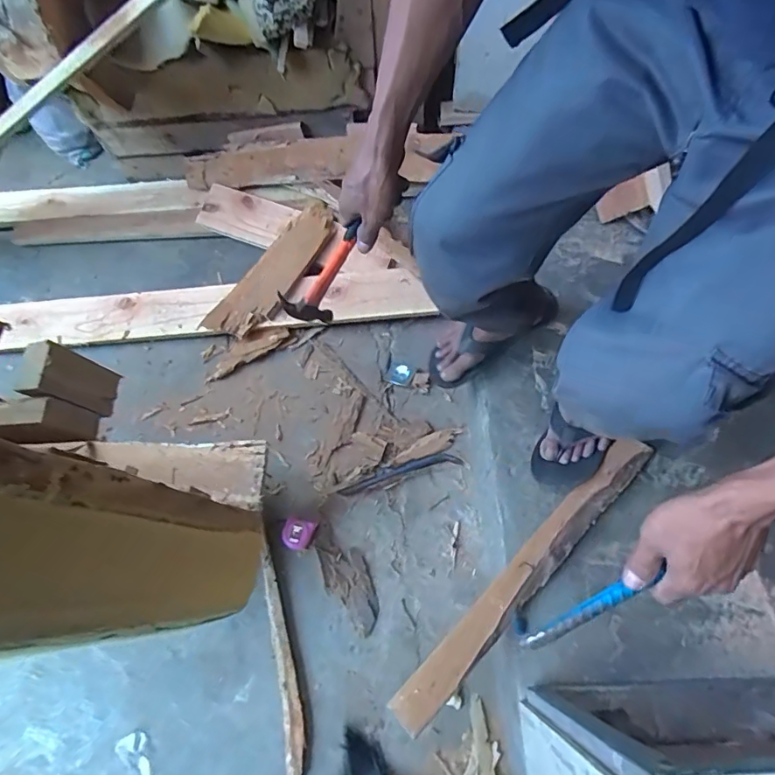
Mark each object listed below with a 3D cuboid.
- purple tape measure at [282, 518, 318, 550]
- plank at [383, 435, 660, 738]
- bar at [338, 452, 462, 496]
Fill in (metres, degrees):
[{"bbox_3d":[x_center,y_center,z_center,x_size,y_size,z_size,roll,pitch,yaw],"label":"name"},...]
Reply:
[{"bbox_3d":[-0.173,0.285,0.966,0.061,0.022,0.055,8,68,3],"label":"purple tape measure"},{"bbox_3d":[0.232,0.300,0.815,0.062,0.035,0.587,42,74,15],"label":"plank"},{"bbox_3d":[0.027,0.177,1.031,0.257,0.014,0.036,-15,69,-6],"label":"bar"}]

